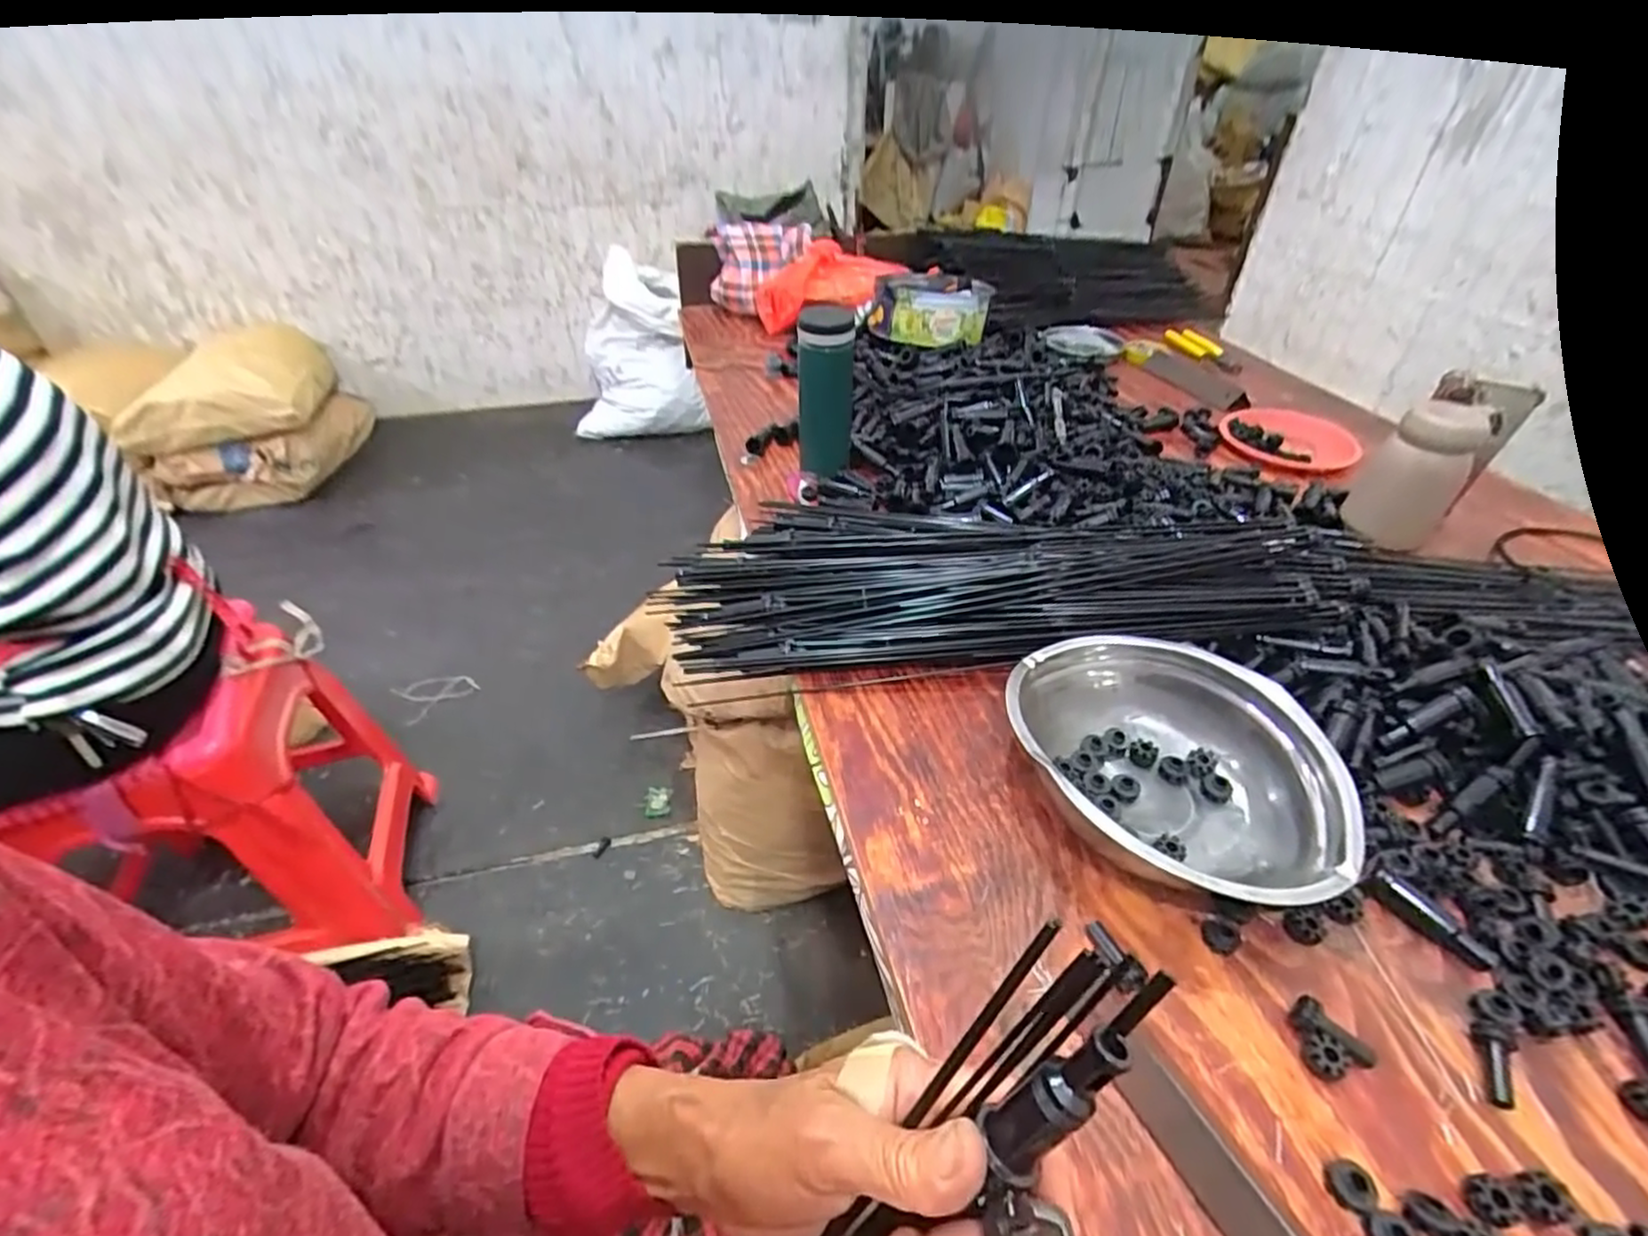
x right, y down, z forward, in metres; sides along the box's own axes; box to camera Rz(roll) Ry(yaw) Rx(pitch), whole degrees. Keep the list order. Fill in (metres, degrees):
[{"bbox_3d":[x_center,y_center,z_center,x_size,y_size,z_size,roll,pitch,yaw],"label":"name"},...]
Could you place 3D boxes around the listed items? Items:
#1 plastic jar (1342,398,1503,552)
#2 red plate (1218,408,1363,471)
[{"bbox_3d":[0.596,-0.144,0.702,0.080,0.131,0.070,32,49,31],"label":"plastic jar"},{"bbox_3d":[0.609,-0.240,0.910,0.158,0.017,0.138,27,47,28],"label":"red plate"}]

